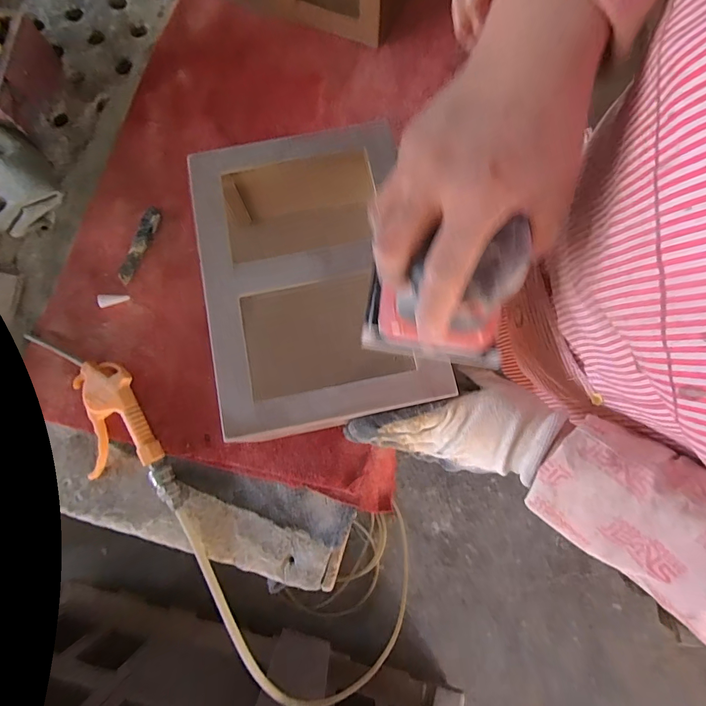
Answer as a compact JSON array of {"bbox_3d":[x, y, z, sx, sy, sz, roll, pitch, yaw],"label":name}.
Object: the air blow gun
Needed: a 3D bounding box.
[{"bbox_3d":[-0.274,0.072,0.437,0.083,0.026,0.237,-27,79,-5],"label":"air blow gun"}]

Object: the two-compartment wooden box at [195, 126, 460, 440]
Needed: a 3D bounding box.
[{"bbox_3d":[-0.042,-0.072,0.408,0.185,0.123,0.285,-13,78,-2],"label":"two-compartment wooden box"}]

